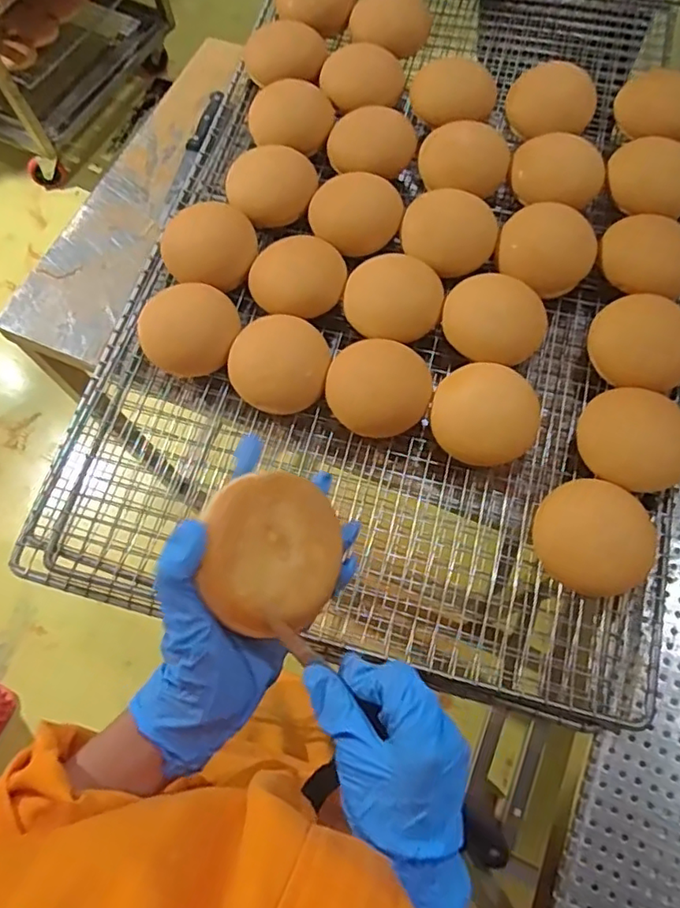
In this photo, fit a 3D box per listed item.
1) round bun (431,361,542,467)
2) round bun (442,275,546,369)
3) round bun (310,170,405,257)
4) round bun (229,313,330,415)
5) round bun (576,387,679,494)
[{"bbox_3d":[0.132,-0.033,0.558,0.092,0.057,0.093,-1,70,3],"label":"round bun"},{"bbox_3d":[0.154,-0.130,0.602,0.100,0.053,0.084,7,70,5],"label":"round bun"},{"bbox_3d":[0.015,-0.255,0.631,0.094,0.045,0.073,21,71,7],"label":"round bun"},{"bbox_3d":[-0.060,-0.086,0.584,0.091,0.054,0.090,0,70,0],"label":"round bun"},{"bbox_3d":[0.266,-0.009,0.549,0.094,0.062,0.080,26,73,12],"label":"round bun"}]

